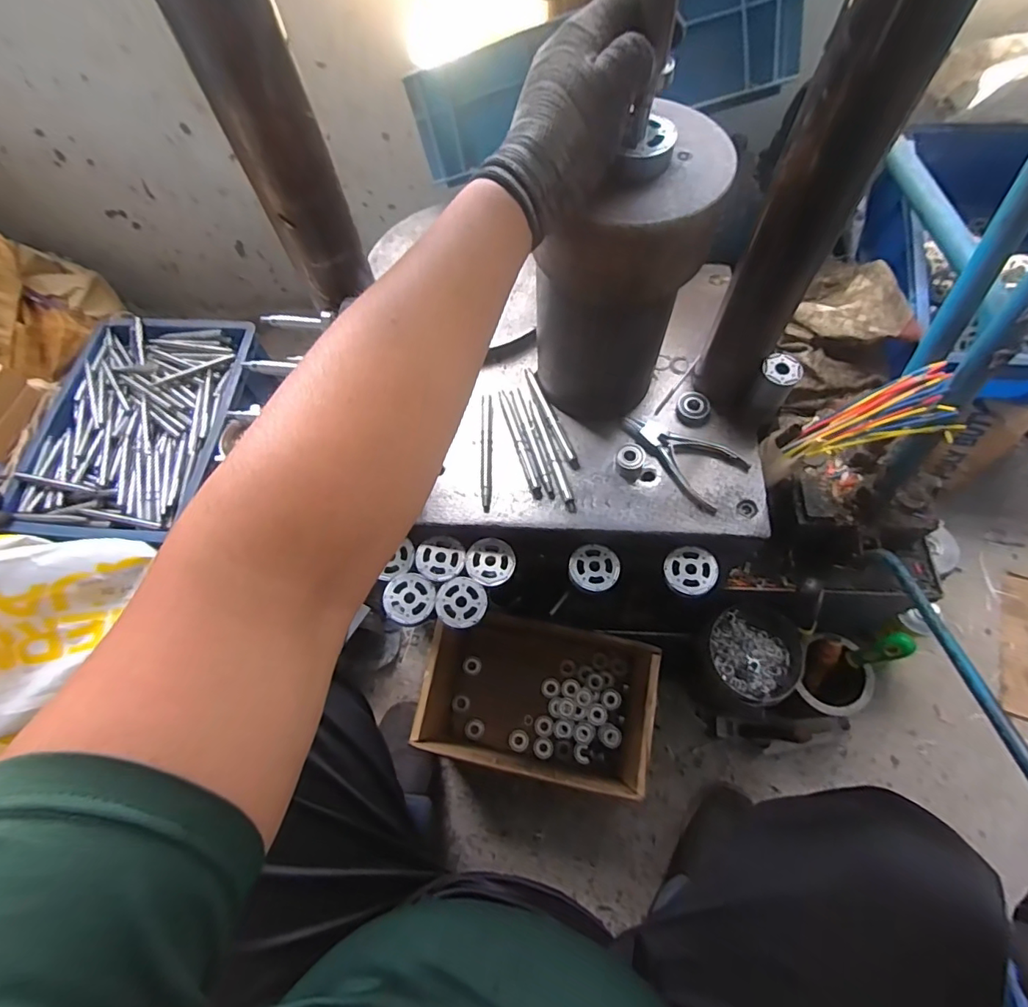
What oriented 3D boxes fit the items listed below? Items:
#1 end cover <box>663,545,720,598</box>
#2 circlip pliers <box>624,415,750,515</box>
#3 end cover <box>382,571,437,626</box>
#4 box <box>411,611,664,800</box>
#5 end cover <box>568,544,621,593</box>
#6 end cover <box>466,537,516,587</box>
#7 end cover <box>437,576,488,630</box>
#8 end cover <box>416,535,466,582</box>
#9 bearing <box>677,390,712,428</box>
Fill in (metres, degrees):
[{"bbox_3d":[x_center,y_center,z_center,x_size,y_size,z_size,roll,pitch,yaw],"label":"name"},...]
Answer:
[{"bbox_3d":[0.182,0.070,0.531,0.052,0.013,0.049,20,68,12],"label":"end cover"},{"bbox_3d":[0.181,-0.057,0.549,0.073,0.012,0.134,-37,68,-13],"label":"circlip pliers"},{"bbox_3d":[-0.107,0.097,0.526,0.051,0.010,0.052,13,66,9],"label":"end cover"},{"bbox_3d":[0.037,0.295,0.777,0.300,0.214,0.194,10,66,8],"label":"box"},{"bbox_3d":[0.085,0.067,0.542,0.052,0.006,0.052,16,67,10],"label":"end cover"},{"bbox_3d":[-0.025,0.062,0.549,0.050,0.009,0.049,30,70,16],"label":"end cover"},{"bbox_3d":[-0.054,0.102,0.528,0.050,0.005,0.052,13,66,9],"label":"end cover"},{"bbox_3d":[-0.078,0.058,0.546,0.049,0.007,0.048,13,66,9],"label":"end cover"},{"bbox_3d":[0.200,-0.106,0.572,0.035,0.012,0.040,20,68,12],"label":"bearing"}]

